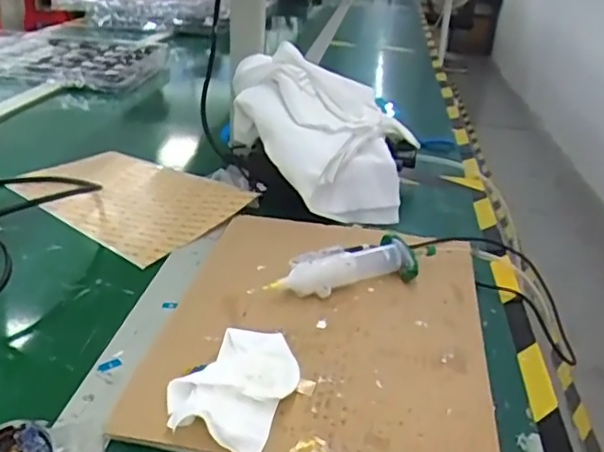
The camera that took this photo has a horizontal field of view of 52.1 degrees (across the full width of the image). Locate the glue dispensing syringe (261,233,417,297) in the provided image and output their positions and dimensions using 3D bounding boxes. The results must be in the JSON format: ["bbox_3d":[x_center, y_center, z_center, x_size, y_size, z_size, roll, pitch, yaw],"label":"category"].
[{"bbox_3d":[0.037,0.038,0.554,0.141,0.030,0.038,-8,28,-22],"label":"glue dispensing syringe"}]

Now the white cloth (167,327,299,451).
[{"bbox_3d":[-0.043,0.107,0.428,0.074,0.018,0.108,12,27,17],"label":"white cloth"}]

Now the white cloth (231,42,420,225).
[{"bbox_3d":[0.029,-0.111,0.733,0.227,0.136,0.204,4,26,0],"label":"white cloth"}]

